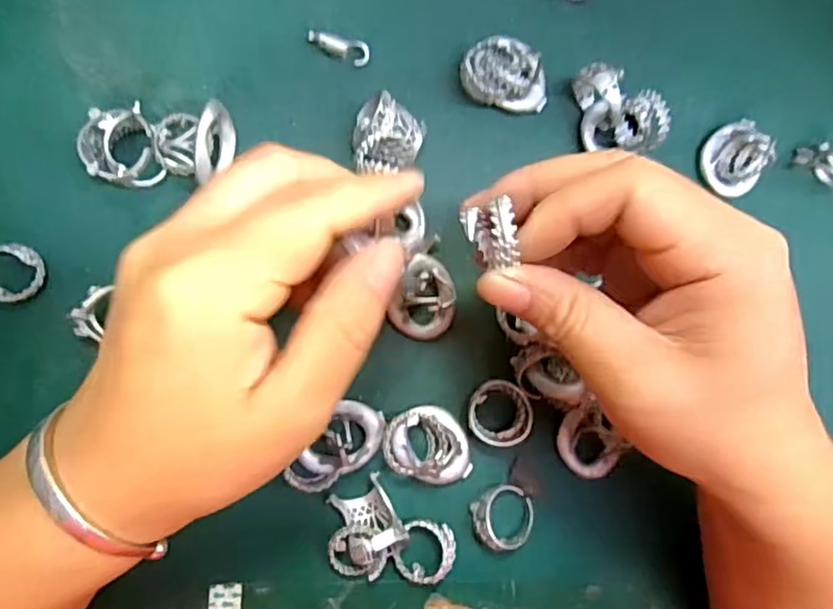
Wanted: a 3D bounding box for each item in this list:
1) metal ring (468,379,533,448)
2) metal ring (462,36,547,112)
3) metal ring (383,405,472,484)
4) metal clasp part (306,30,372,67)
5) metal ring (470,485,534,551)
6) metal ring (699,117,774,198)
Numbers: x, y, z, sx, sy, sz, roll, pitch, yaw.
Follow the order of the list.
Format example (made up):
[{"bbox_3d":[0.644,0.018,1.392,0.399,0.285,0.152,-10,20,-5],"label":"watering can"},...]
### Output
[{"bbox_3d":[0.035,0.045,0.268,0.025,0.012,0.026,0,88,-8],"label":"metal ring"},{"bbox_3d":[0.037,-0.098,0.270,0.039,0.020,0.030,-7,89,-8],"label":"metal ring"},{"bbox_3d":[0.005,0.058,0.263,0.036,0.016,0.031,1,88,-8],"label":"metal ring"},{"bbox_3d":[-0.032,-0.108,0.267,0.026,0.004,0.009,20,86,-7],"label":"metal clasp part"},{"bbox_3d":[0.038,0.090,0.266,0.027,0.015,0.026,0,88,-8],"label":"metal ring"},{"bbox_3d":[0.145,-0.066,0.284,0.030,0.025,0.031,0,88,-8],"label":"metal ring"}]

